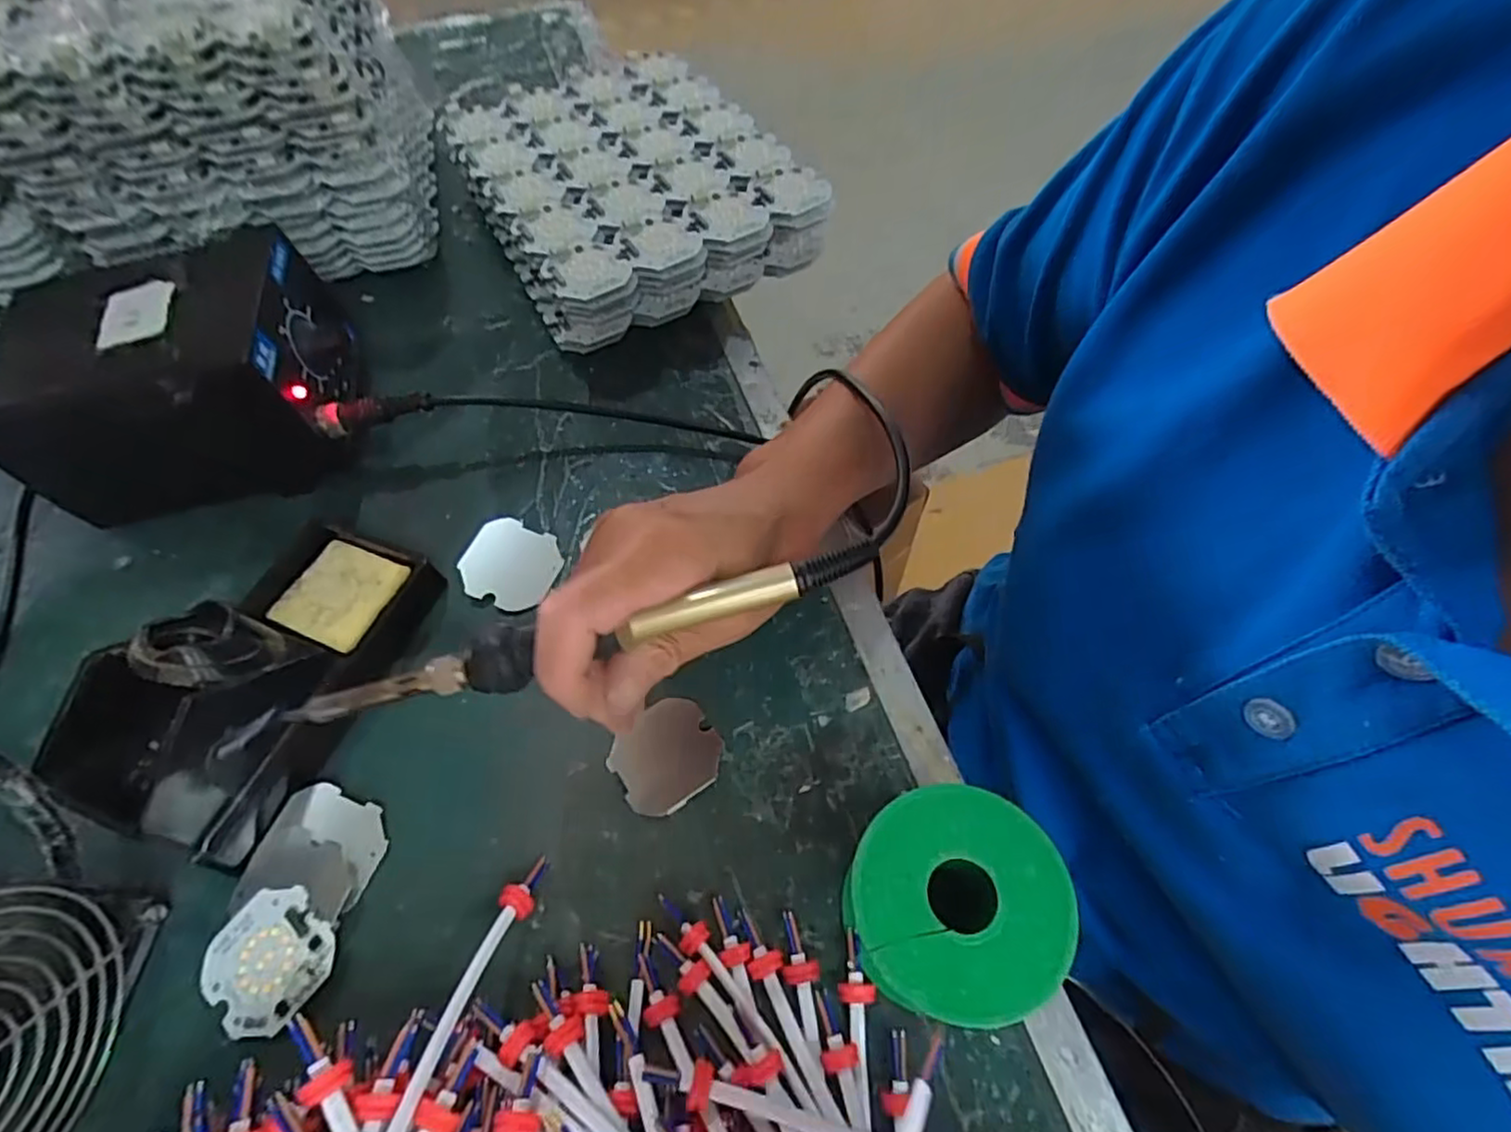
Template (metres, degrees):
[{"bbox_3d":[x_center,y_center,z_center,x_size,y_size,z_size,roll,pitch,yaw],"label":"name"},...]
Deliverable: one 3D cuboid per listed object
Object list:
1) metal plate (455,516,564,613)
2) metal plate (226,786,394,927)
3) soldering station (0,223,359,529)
[{"bbox_3d":[-0.127,-0.001,0.357,0.045,0.004,0.046,23,64,-3],"label":"metal plate"},{"bbox_3d":[-0.183,0.120,0.285,0.047,0.008,0.049,4,63,-8],"label":"metal plate"},{"bbox_3d":[-0.305,-0.102,0.373,0.140,0.088,0.112,-12,60,-6],"label":"soldering station"}]

